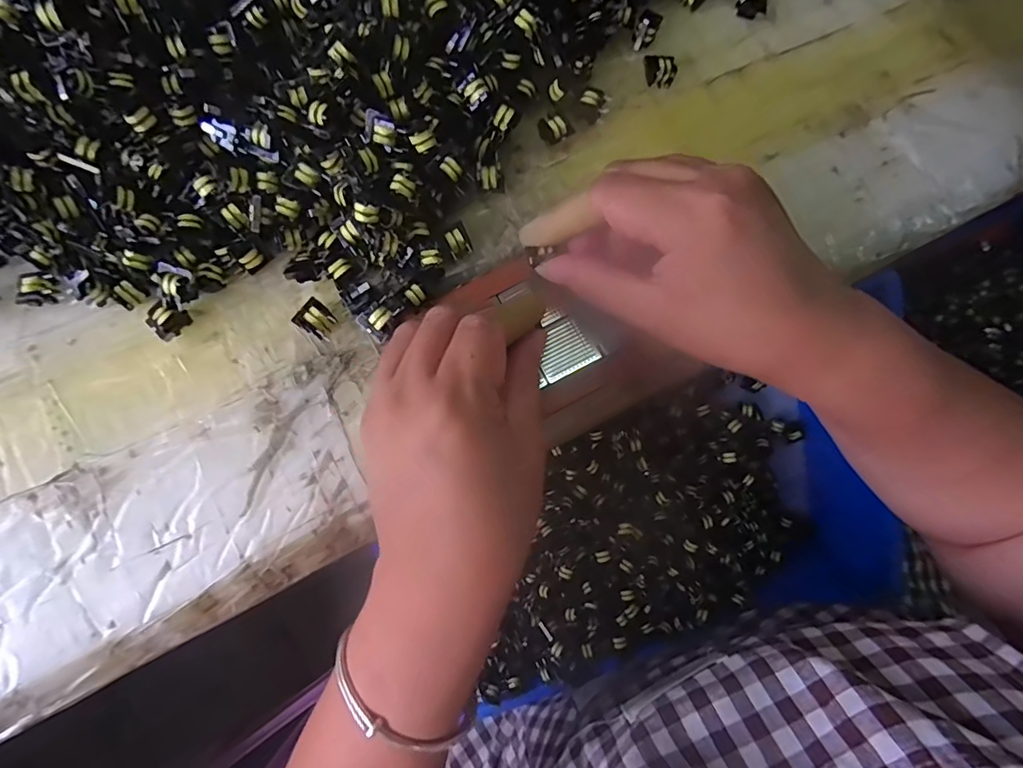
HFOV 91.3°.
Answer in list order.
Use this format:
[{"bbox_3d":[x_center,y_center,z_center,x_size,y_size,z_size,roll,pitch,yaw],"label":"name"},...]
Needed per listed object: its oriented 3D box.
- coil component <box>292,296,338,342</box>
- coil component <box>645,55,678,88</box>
[{"bbox_3d":[-0.090,-0.030,0.232,0.015,0.012,0.015,34,78,7],"label":"coil component"},{"bbox_3d":[0.079,-0.166,0.265,0.015,0.011,0.013,5,77,0],"label":"coil component"}]

